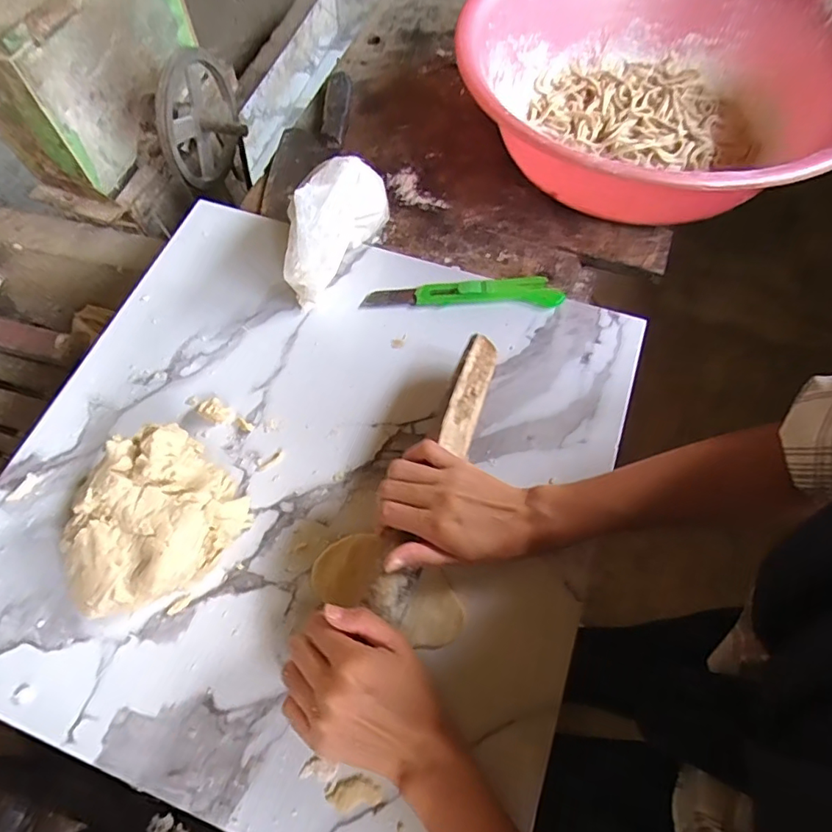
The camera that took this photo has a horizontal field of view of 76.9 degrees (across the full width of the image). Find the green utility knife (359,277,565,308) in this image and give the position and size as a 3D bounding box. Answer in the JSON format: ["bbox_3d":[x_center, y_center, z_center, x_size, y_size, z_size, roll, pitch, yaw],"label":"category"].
[{"bbox_3d":[0.046,-0.122,0.519,0.191,0.012,0.031,-1,66,2],"label":"green utility knife"}]

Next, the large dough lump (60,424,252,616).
[{"bbox_3d":[-0.202,0.084,0.396,0.102,0.076,0.134,39,73,18],"label":"large dough lump"}]

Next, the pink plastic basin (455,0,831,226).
[{"bbox_3d":[0.267,-0.363,0.577,0.436,0.128,0.402,-1,66,2],"label":"pink plastic basin"}]

